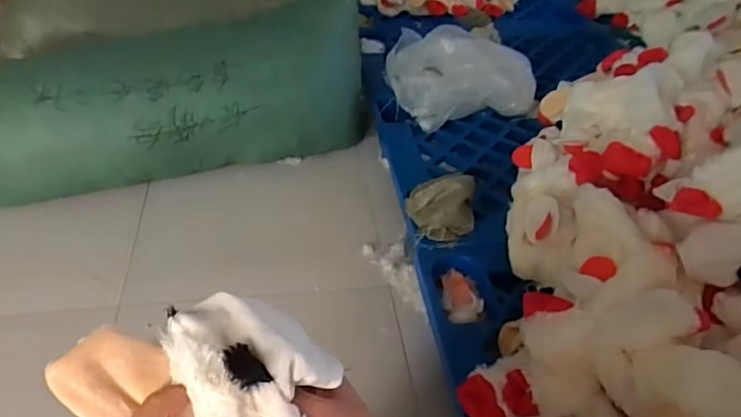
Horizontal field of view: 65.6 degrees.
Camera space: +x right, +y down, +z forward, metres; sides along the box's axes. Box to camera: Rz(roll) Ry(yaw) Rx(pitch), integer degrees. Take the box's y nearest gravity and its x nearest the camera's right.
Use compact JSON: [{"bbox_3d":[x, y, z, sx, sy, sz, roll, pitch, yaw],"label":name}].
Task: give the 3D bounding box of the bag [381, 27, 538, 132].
[{"bbox_3d":[0.267,-0.396,1.693,0.426,0.193,0.334,-8,40,-5],"label":"bag"}]

